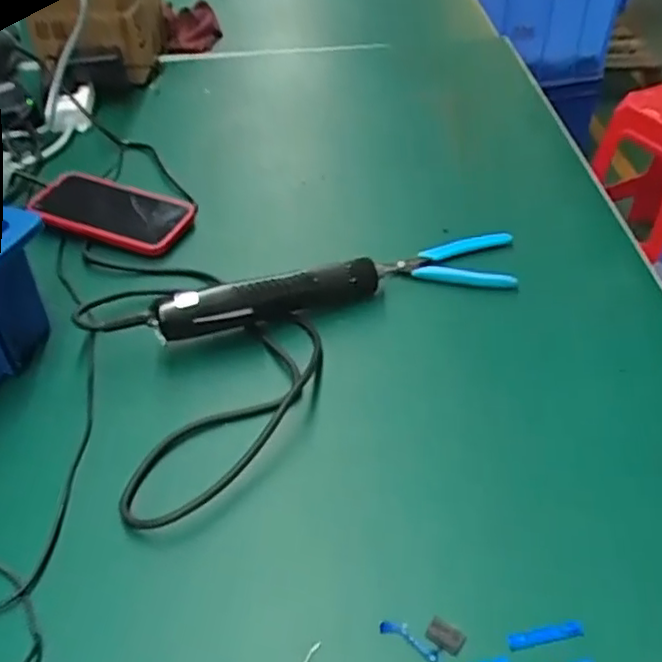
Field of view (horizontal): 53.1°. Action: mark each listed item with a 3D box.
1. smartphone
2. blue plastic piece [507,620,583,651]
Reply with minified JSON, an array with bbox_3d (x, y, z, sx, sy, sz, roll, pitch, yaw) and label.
[{"bbox_3d":[-0.232,-0.130,0.705,0.172,0.011,0.098,14,45,11],"label":"smartphone"},{"bbox_3d":[0.123,0.175,0.380,0.043,0.006,0.008,-9,43,-5],"label":"blue plastic piece"}]

